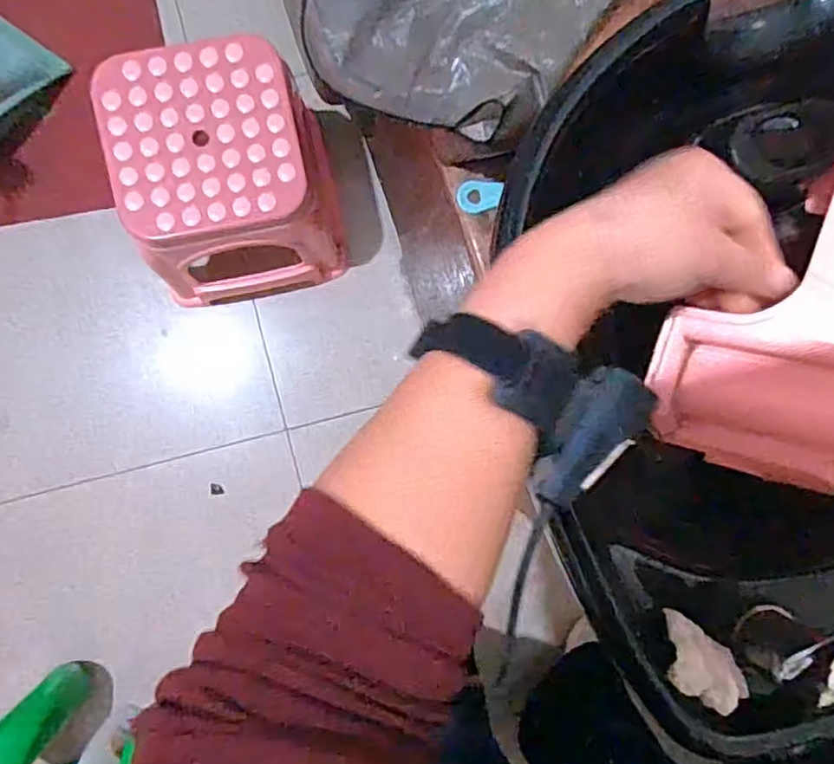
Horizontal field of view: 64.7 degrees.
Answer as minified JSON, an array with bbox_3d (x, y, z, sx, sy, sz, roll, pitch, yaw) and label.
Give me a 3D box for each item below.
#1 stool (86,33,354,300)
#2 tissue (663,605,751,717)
[{"bbox_3d":[-0.269,-0.298,1.000,0.281,0.325,0.271,-11,91,-5],"label":"stool"},{"bbox_3d":[0.188,0.188,0.436,0.054,0.038,0.039,36,87,-4],"label":"tissue"}]

